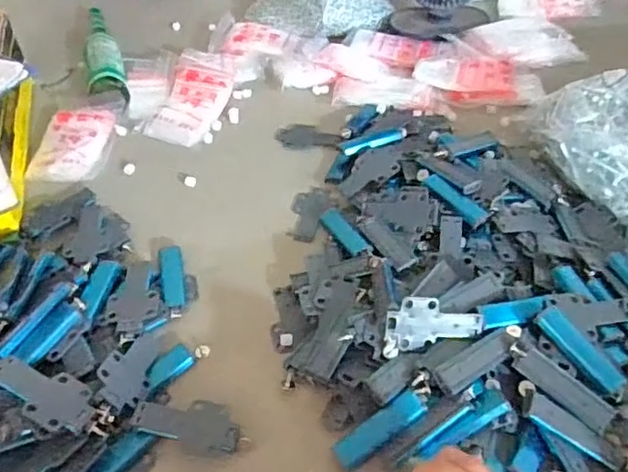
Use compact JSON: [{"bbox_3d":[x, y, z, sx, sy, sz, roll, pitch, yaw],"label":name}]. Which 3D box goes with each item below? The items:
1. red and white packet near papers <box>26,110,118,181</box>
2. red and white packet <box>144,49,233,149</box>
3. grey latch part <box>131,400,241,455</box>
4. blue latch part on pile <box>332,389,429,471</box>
[{"bbox_3d":[-0.274,-0.107,0.704,0.076,0.012,0.117,12,55,-6],"label":"red and white packet near papers"},{"bbox_3d":[-0.150,-0.177,0.764,0.077,0.031,0.162,9,47,10],"label":"red and white packet"},{"bbox_3d":[-0.096,0.143,0.463,0.079,0.010,0.037,13,47,-3],"label":"grey latch part"},{"bbox_3d":[0.048,0.142,0.447,0.074,0.004,0.020,-36,52,-2],"label":"blue latch part on pile"}]

